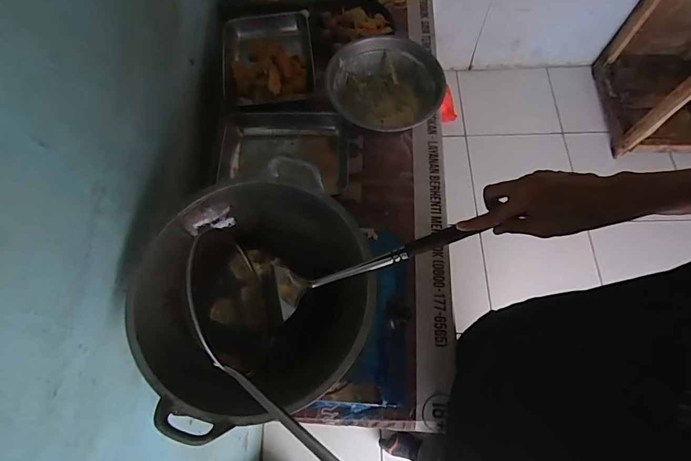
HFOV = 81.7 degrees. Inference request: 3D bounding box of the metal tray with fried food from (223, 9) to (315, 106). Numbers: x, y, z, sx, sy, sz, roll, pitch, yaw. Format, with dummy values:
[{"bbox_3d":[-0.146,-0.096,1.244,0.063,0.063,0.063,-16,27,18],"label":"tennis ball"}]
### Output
[{"bbox_3d":[-0.180,-0.386,0.923,0.203,0.055,0.260,-5,68,-1],"label":"metal tray with fried food"}]

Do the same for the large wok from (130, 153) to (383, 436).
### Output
[{"bbox_3d":[-0.127,0.090,0.569,0.324,0.109,0.310,0,68,1],"label":"large wok"}]

